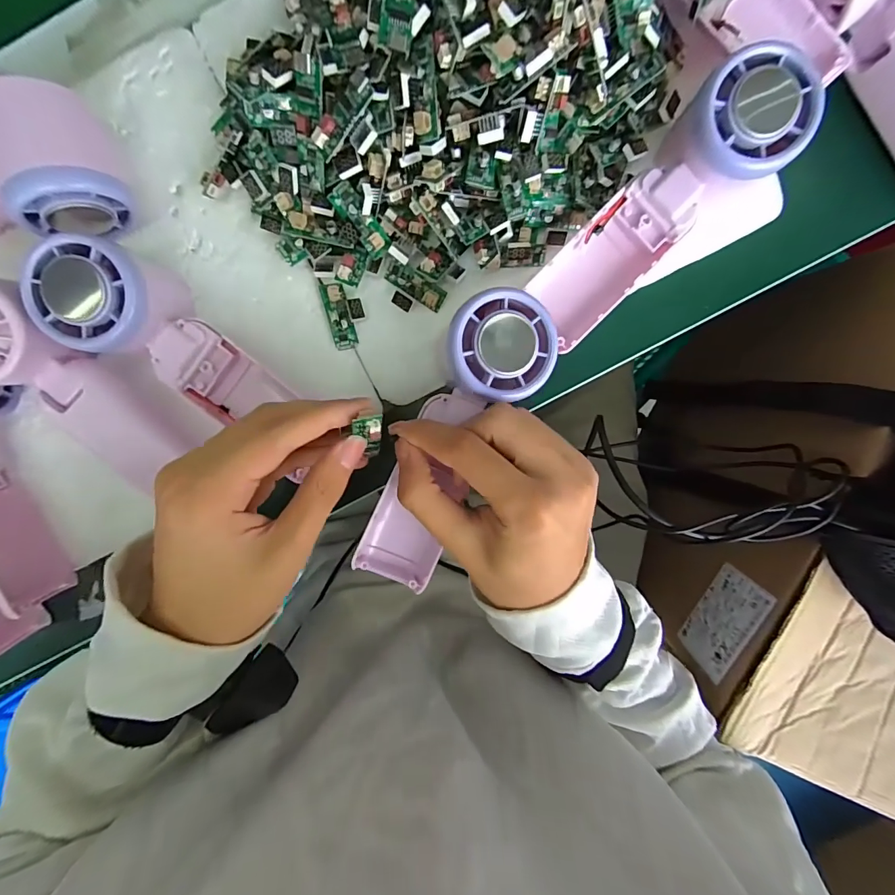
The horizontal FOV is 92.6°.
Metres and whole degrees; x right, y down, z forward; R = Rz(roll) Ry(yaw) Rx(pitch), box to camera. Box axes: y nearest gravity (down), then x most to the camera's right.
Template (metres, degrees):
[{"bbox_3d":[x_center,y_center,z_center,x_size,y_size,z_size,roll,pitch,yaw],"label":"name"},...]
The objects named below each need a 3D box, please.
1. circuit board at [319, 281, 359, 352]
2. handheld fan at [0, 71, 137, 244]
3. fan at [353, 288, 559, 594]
[{"bbox_3d":[-0.066,-0.080,0.260,0.015,0.006,0.038,-15,97,2],"label":"circuit board"},{"bbox_3d":[-0.257,-0.140,0.229,0.161,0.057,0.068,-6,98,1],"label":"handheld fan"},{"bbox_3d":[0.004,0.000,0.227,0.051,0.027,0.165,25,105,-3],"label":"fan"}]

